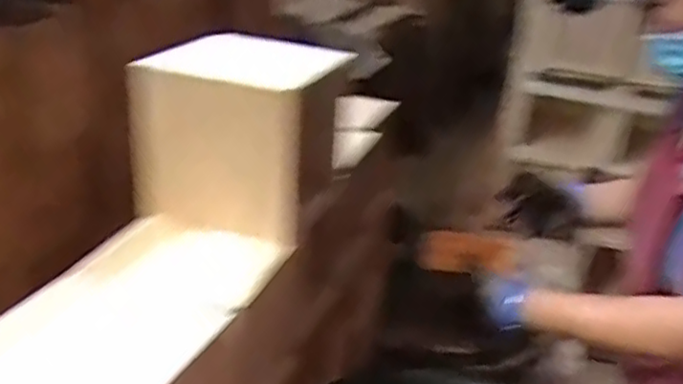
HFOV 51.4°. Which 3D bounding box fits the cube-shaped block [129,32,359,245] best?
[{"bbox_3d":[-0.079,-0.051,0.574,0.138,0.122,0.131,12,25,16],"label":"cube-shaped block"}]

